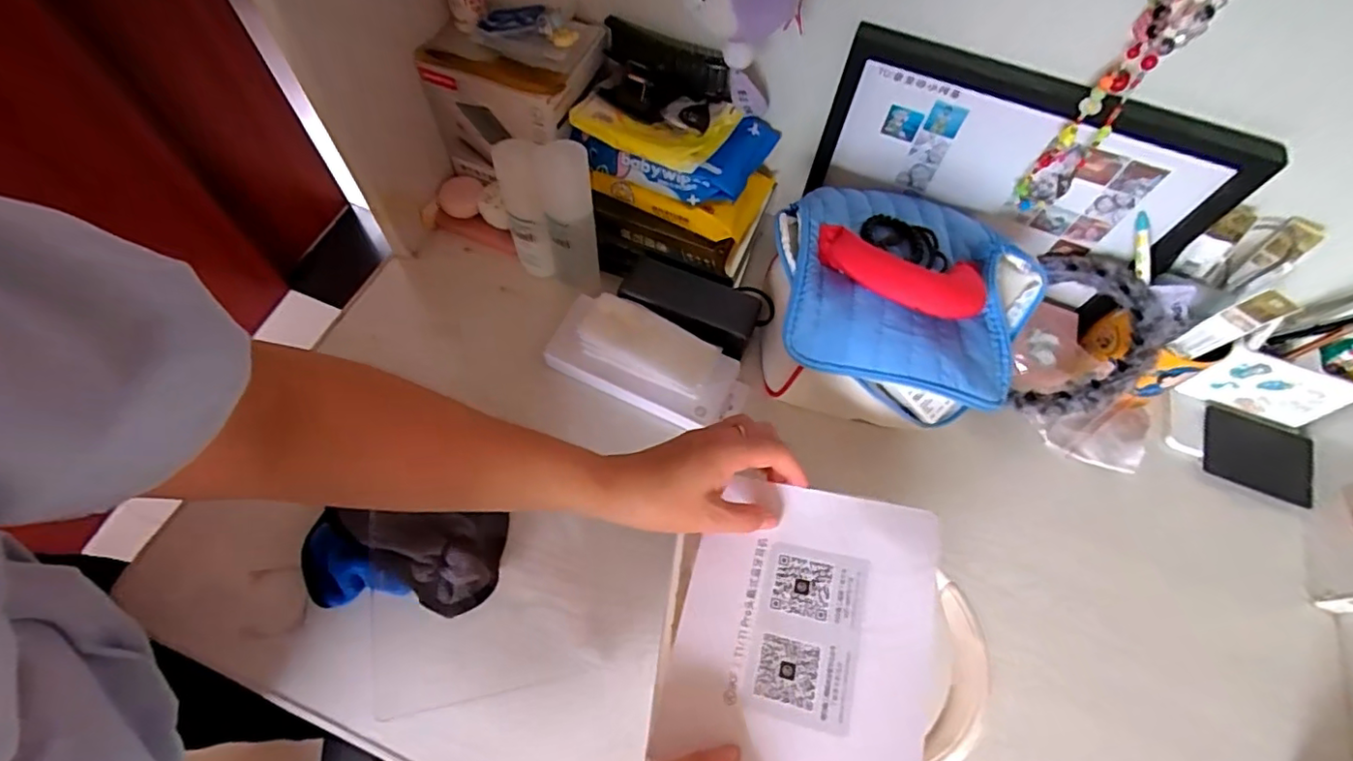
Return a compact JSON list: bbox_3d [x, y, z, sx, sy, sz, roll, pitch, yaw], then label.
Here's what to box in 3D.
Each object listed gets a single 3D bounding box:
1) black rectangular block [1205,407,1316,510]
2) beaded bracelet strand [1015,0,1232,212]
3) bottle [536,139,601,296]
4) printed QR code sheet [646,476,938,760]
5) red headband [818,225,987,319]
[{"bbox_3d":[0.537,0.069,0.545,0.088,0.011,0.068,22,63,8],"label":"black rectangular block"},{"bbox_3d":[0.318,-0.209,0.424,0.036,0.212,0.033,38,66,15],"label":"beaded bracelet strand"},{"bbox_3d":[-0.095,-0.137,0.534,0.046,0.159,0.039,-7,63,-7],"label":"bottle"},{"bbox_3d":[0.077,0.156,0.367,0.150,0.006,0.178,7,60,20],"label":"printed QR code sheet"},{"bbox_3d":[0.178,-0.085,0.468,0.130,0.024,0.067,12,62,3],"label":"red headband"}]

